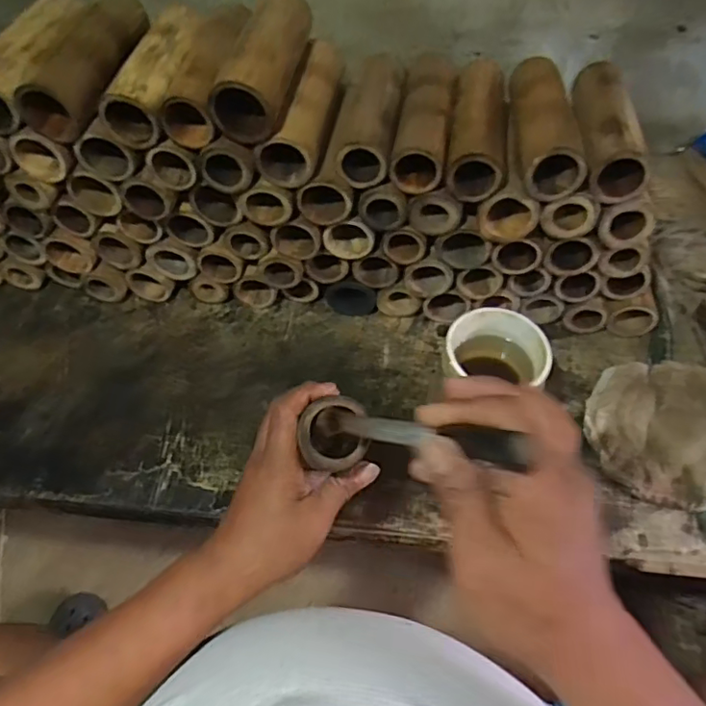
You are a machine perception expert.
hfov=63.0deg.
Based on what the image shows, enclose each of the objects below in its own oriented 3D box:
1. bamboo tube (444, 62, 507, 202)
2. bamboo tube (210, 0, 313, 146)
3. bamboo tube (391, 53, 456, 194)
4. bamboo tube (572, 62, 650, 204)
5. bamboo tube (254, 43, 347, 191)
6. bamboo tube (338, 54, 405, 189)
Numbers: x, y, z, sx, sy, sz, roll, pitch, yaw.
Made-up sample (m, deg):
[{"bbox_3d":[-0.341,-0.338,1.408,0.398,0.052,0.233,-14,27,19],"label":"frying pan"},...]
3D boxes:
[{"bbox_3d":[0.125,-0.224,0.573,0.055,0.048,0.179,7,54,6],"label":"bamboo tube"},{"bbox_3d":[-0.081,-0.263,0.529,0.055,0.063,0.155,8,54,7],"label":"bamboo tube"},{"bbox_3d":[0.074,-0.241,0.582,0.051,0.050,0.187,7,54,6],"label":"bamboo tube"},{"bbox_3d":[0.241,-0.213,0.556,0.054,0.059,0.148,1,53,2],"label":"bamboo tube"},{"bbox_3d":[-0.046,-0.242,0.578,0.056,0.057,0.173,9,54,8],"label":"bamboo tube"},{"bbox_3d":[0.021,-0.240,0.583,0.051,0.048,0.172,8,54,7],"label":"bamboo tube"}]

